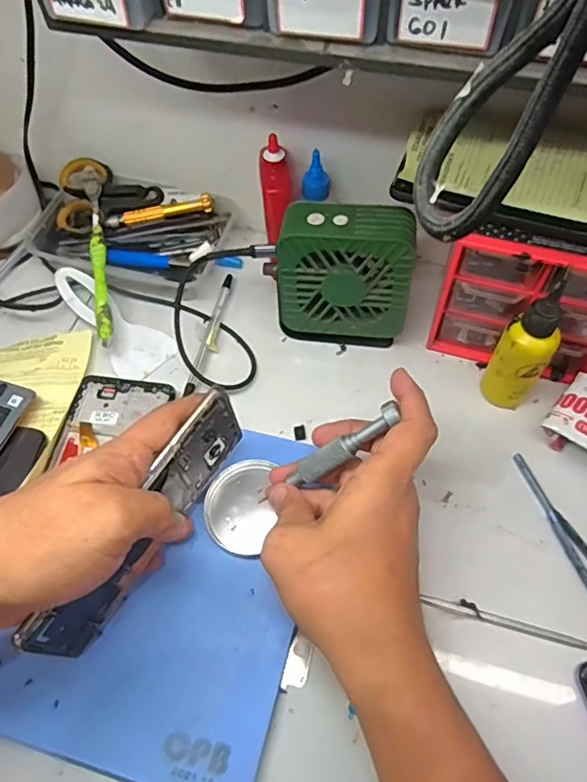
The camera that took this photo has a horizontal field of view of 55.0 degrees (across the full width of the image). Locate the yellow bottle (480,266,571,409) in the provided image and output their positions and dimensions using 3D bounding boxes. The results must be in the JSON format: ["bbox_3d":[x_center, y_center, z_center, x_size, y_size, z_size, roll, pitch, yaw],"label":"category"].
[{"bbox_3d":[0.162,-0.027,0.399,0.037,0.111,0.030,31,63,19],"label":"yellow bottle"}]

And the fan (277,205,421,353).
[{"bbox_3d":[0.039,-0.084,0.435,0.096,0.114,0.044,6,58,5],"label":"fan"}]

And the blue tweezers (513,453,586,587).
[{"bbox_3d":[0.187,0.100,0.376,0.020,0.004,0.132,-19,59,-11],"label":"blue tweezers"}]

